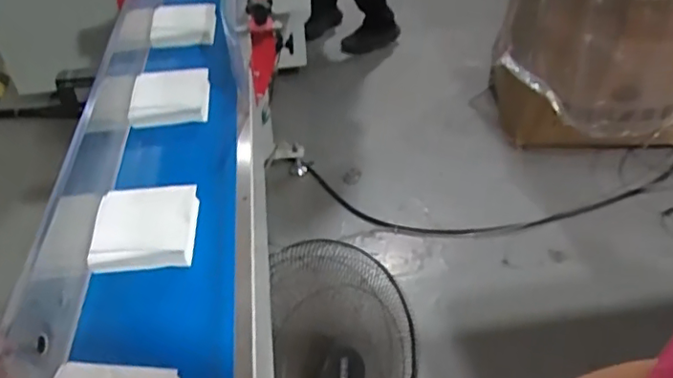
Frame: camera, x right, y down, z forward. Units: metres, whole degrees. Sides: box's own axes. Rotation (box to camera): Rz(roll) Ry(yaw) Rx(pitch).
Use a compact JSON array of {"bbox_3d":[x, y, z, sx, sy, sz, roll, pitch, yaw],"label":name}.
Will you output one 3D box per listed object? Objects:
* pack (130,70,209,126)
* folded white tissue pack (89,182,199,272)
[{"bbox_3d":[-0.240,-0.136,0.857,0.109,0.033,0.099,-4,42,-2],"label":"pack"},{"bbox_3d":[-0.209,0.041,0.656,0.108,0.030,0.097,-4,42,-1],"label":"folded white tissue pack"}]

